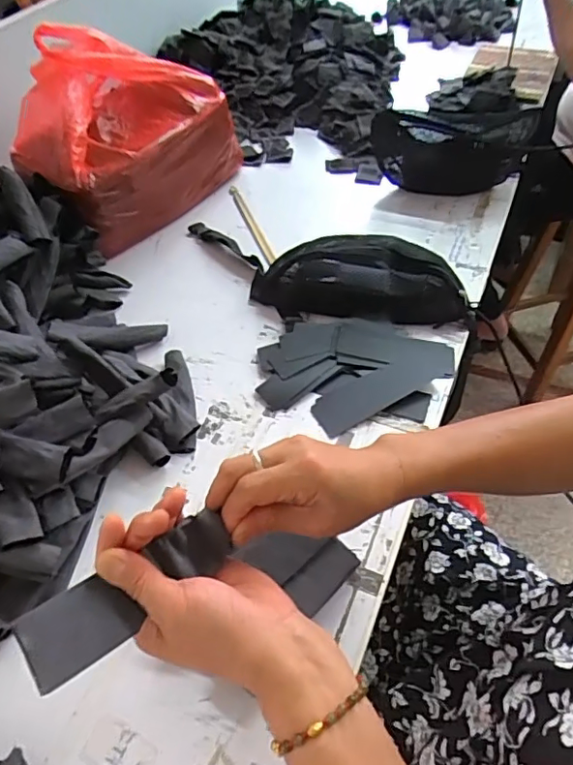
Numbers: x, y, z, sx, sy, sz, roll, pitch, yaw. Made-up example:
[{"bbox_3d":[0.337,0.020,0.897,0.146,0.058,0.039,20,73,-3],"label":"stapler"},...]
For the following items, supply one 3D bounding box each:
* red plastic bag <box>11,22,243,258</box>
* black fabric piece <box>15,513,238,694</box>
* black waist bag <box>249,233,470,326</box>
[{"bbox_3d":[-0.255,-0.401,0.875,0.219,0.239,0.351,20,54,20],"label":"red plastic bag"},{"bbox_3d":[-0.094,0.125,0.330,0.127,0.013,0.041,-30,70,-30],"label":"black fabric piece"},{"bbox_3d":[0.097,-0.154,0.772,0.294,0.076,0.133,4,50,8],"label":"black waist bag"}]

